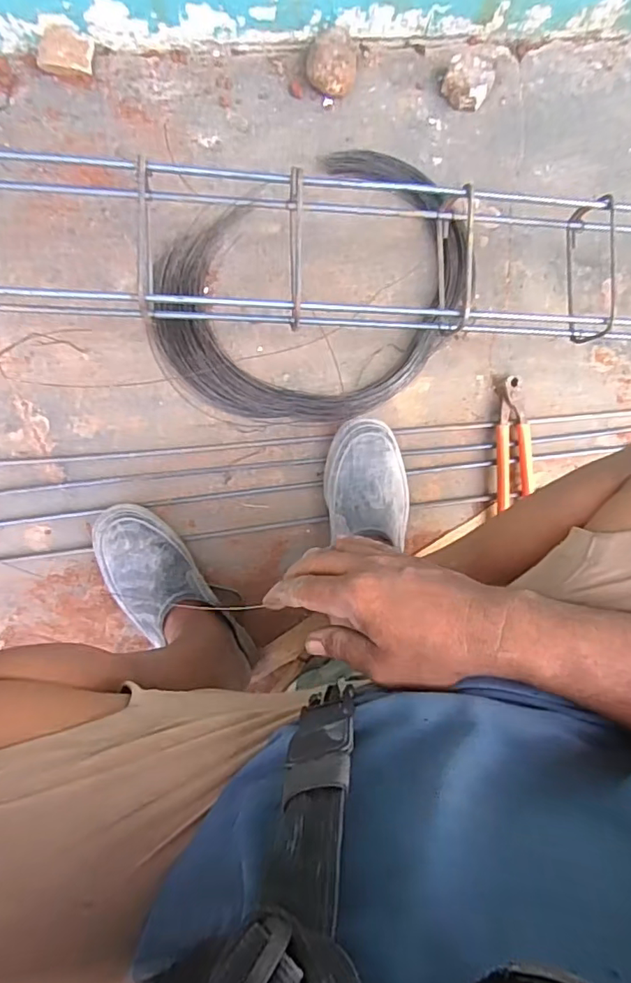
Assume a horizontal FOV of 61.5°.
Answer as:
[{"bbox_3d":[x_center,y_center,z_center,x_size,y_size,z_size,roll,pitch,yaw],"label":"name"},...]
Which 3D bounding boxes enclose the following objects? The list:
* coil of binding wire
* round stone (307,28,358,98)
[{"bbox_3d":[0.010,-0.271,0.723,0.450,0.035,0.330,-29,89,-2],"label":"coil of binding wire"},{"bbox_3d":[0.022,-0.571,0.704,0.067,0.056,0.078,6,90,-2],"label":"round stone"}]

